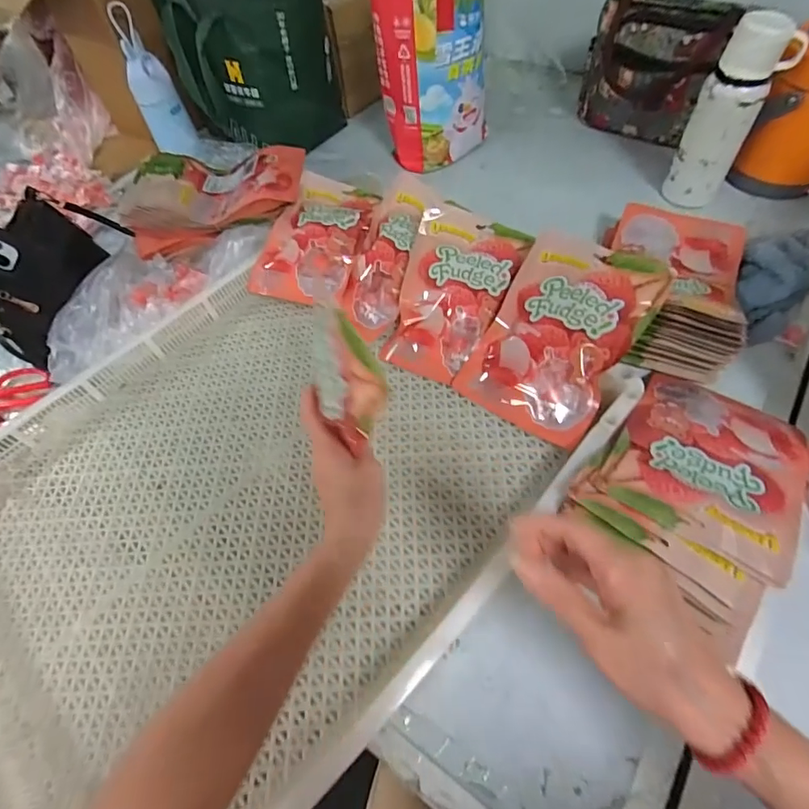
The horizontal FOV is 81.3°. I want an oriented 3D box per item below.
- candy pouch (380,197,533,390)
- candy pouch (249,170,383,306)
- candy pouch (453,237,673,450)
[{"bbox_3d":[0.056,-0.140,0.579,0.134,0.053,0.222,23,86,15],"label":"candy pouch"},{"bbox_3d":[-0.119,-0.240,0.670,0.153,0.050,0.222,13,69,24],"label":"candy pouch"},{"bbox_3d":[0.165,-0.076,0.512,0.147,0.024,0.208,30,93,25],"label":"candy pouch"}]

